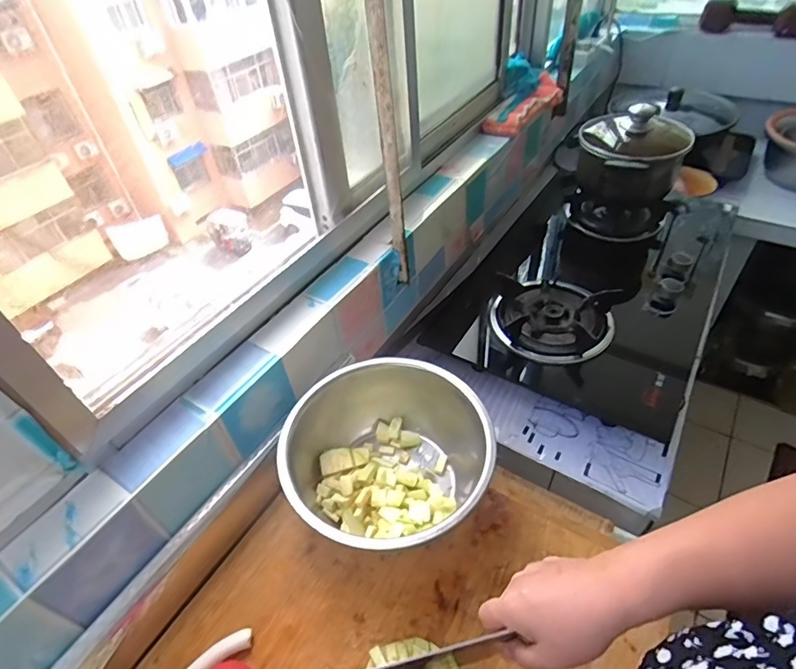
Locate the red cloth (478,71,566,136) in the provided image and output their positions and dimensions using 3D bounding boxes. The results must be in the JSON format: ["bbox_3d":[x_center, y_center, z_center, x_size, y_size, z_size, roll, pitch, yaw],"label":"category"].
[{"bbox_3d":[0.280,-0.495,1.036,0.066,0.050,0.280,23,51,26],"label":"red cloth"}]

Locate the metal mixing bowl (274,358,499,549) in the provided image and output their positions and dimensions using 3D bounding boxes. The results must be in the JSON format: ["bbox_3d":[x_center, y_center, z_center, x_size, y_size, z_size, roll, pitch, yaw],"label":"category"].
[{"bbox_3d":[-0.010,0.155,0.569,0.233,0.112,0.225,-3,44,3],"label":"metal mixing bowl"}]

